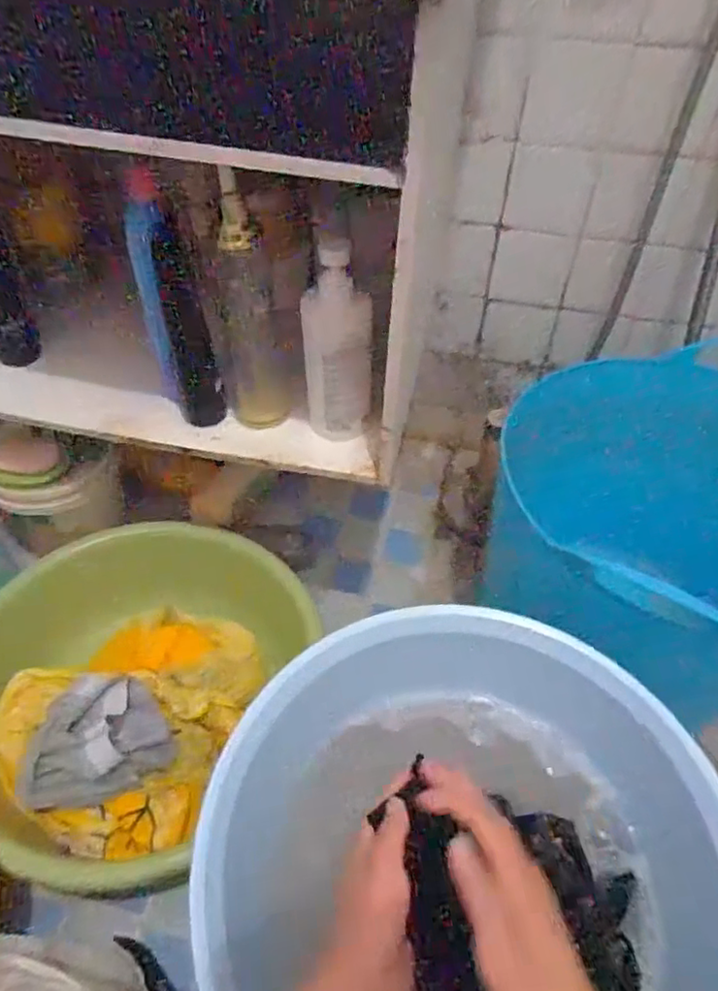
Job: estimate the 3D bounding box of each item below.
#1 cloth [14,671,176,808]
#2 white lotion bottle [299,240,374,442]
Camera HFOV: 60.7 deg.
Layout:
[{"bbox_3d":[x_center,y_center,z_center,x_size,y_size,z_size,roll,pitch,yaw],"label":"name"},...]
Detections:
[{"bbox_3d":[-0.273,0.266,0.655,0.126,0.058,0.141,11,49,10],"label":"cloth"},{"bbox_3d":[-0.021,-0.141,0.594,0.066,0.198,0.039,-2,48,-1],"label":"white lotion bottle"}]

